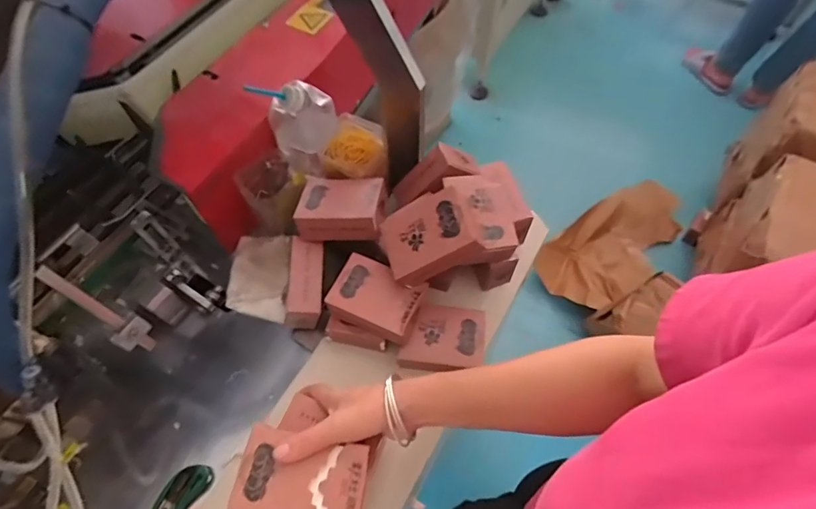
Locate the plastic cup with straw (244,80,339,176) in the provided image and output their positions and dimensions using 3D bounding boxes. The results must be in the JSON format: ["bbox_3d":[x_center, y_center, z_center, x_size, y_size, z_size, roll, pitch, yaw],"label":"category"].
[{"bbox_3d":[-0.134,-0.179,0.617,0.083,0.139,0.080,0,62,0],"label":"plastic cup with straw"}]

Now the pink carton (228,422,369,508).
[{"bbox_3d":[-0.096,0.200,0.411,0.110,0.010,0.072,8,62,5],"label":"pink carton"}]

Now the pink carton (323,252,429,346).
[{"bbox_3d":[-0.037,0.053,0.565,0.107,0.040,0.079,20,64,11],"label":"pink carton"}]

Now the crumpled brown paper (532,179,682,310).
[{"bbox_3d":[0.693,-0.027,1.538,0.580,0.107,0.282,-32,66,-16],"label":"crumpled brown paper"}]

